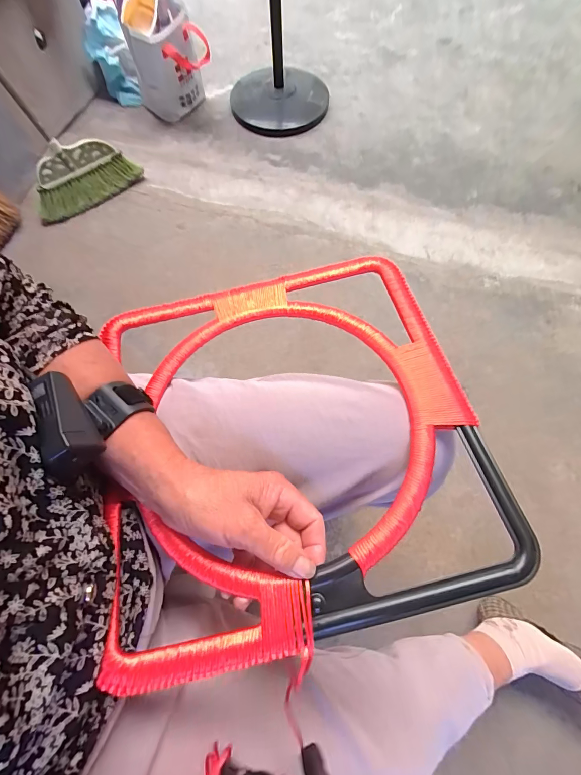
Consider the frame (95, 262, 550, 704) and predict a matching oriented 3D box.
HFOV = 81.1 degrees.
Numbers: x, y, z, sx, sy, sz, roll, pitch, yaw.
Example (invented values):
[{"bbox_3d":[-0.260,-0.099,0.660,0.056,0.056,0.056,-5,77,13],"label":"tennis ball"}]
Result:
[{"bbox_3d":[-0.008,0.028,0.306,0.316,0.050,0.335,-12,67,-5],"label":"frame"}]

